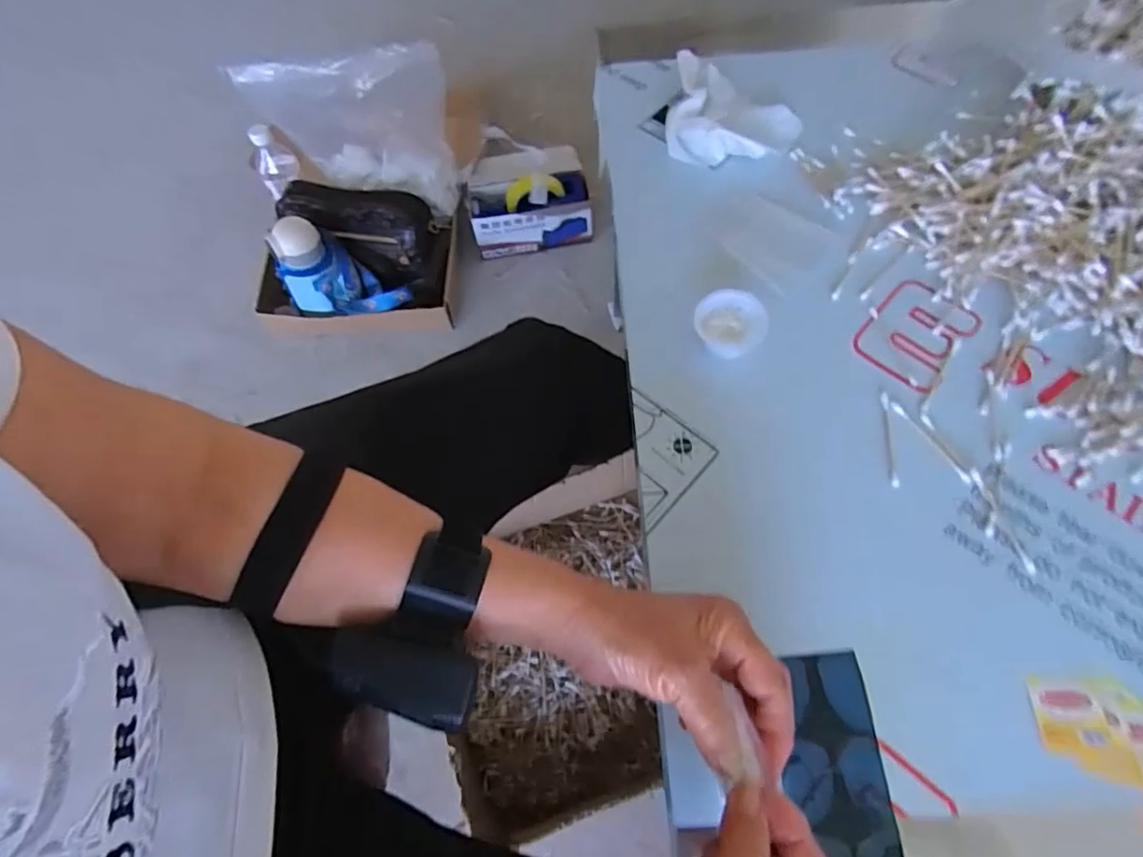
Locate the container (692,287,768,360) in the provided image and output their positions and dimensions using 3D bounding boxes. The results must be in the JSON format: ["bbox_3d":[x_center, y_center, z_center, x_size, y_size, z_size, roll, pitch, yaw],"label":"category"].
[{"bbox_3d":[0.124,-0.082,0.471,0.053,0.026,0.047,20,67,11],"label":"container"}]

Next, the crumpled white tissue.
[{"bbox_3d":[0.153,-0.297,0.566,0.119,0.032,0.116,10,66,7],"label":"crumpled white tissue"}]

